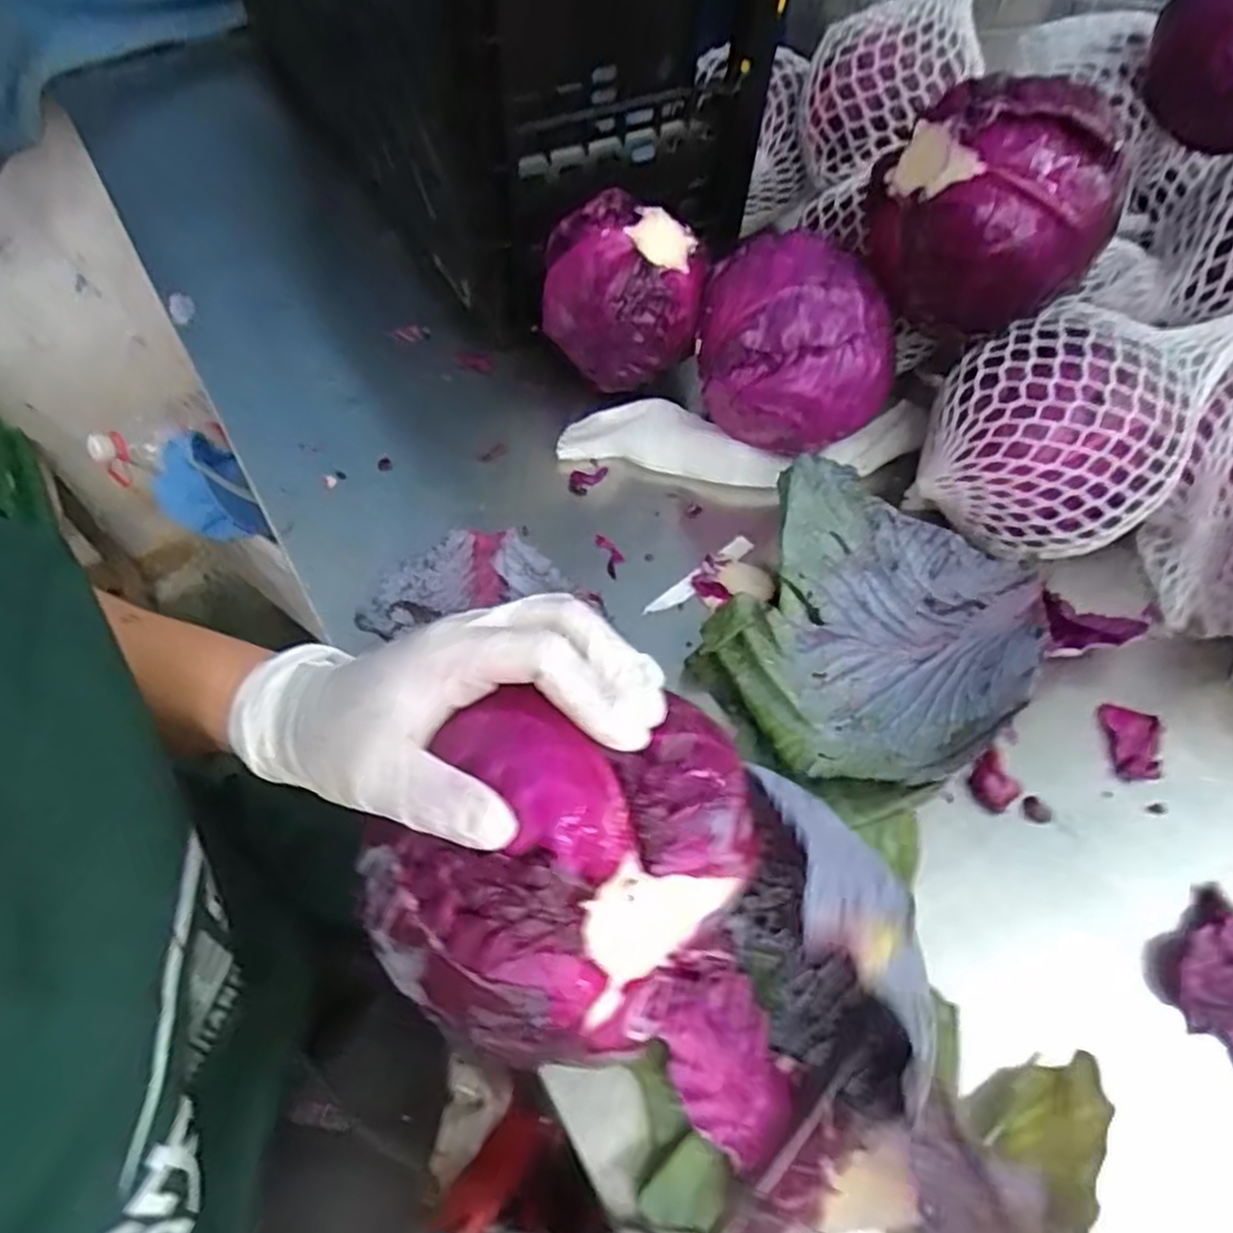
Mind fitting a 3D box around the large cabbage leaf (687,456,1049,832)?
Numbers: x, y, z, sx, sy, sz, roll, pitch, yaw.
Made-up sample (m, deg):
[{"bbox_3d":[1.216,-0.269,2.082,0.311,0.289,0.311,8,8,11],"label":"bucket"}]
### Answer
[{"bbox_3d":[0.132,0.018,0.412,0.154,0.060,0.163,28,61,15],"label":"large cabbage leaf"}]

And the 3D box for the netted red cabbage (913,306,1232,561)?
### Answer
[{"bbox_3d":[0.258,-0.109,0.449,0.135,0.117,0.136,27,61,15],"label":"netted red cabbage"}]

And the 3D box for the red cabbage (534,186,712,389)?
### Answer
[{"bbox_3d":[0.002,-0.211,0.521,0.093,0.111,0.089,1,58,-1],"label":"red cabbage"}]

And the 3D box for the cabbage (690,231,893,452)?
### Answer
[{"bbox_3d":[0.111,-0.165,0.488,0.115,0.125,0.099,7,58,3],"label":"cabbage"}]

